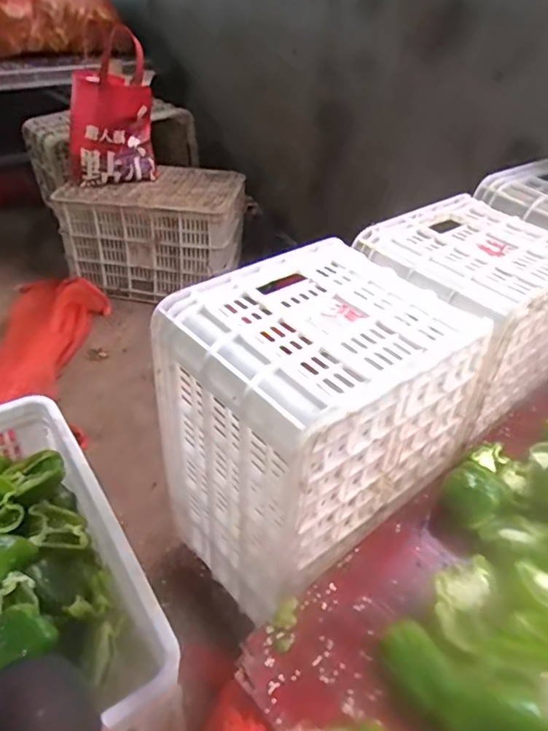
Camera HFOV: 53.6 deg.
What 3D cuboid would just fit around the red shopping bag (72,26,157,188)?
[{"bbox_3d":[-0.486,-0.731,1.598,0.251,0.343,0.151,-8,39,-13],"label":"red shopping bag"}]

